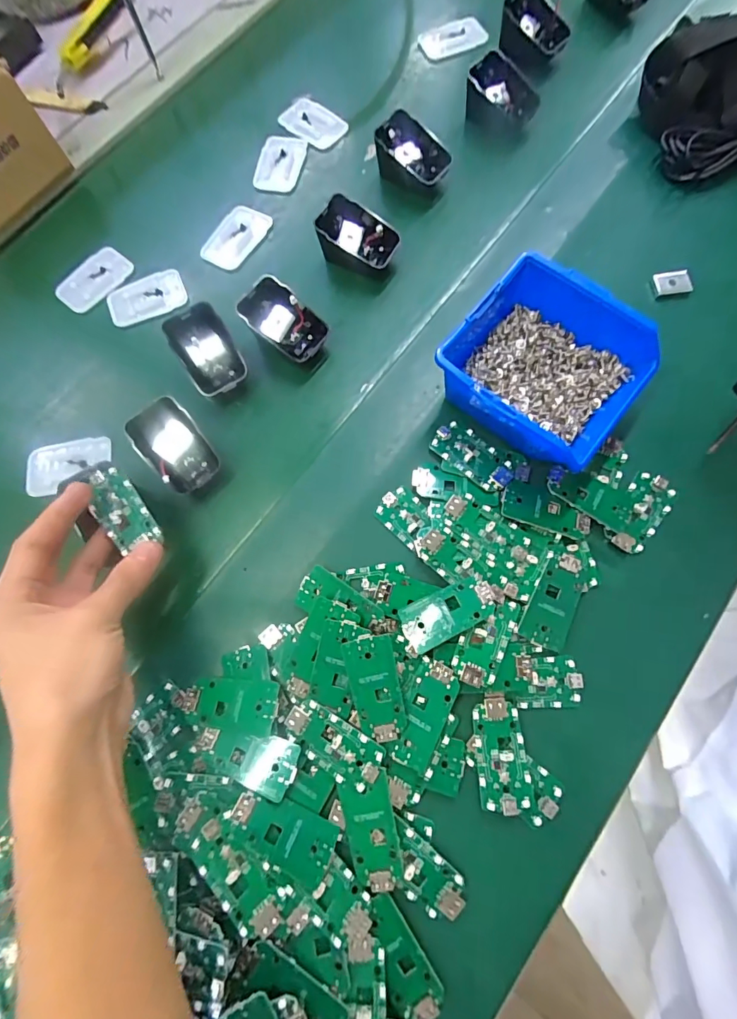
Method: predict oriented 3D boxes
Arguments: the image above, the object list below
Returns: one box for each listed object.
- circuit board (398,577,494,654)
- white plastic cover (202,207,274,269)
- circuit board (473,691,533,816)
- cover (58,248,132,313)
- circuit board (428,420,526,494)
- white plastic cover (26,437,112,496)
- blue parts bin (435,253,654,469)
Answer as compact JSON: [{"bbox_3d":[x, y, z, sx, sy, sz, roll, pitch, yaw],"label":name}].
[{"bbox_3d":[0.053,0.068,0.295,0.062,0.011,0.032,-28,73,-4],"label":"circuit board"},{"bbox_3d":[-0.124,-0.257,0.416,0.046,0.005,0.069,33,79,13],"label":"white plastic cover"},{"bbox_3d":[0.083,0.152,0.278,0.031,0.007,0.066,-6,73,3],"label":"circuit board"},{"bbox_3d":[-0.255,-0.215,0.409,0.044,0.004,0.068,38,80,14],"label":"cover"},{"bbox_3d":[0.079,-0.041,0.330,0.064,0.007,0.036,30,78,13],"label":"circuit board"},{"bbox_3d":[-0.244,-0.036,0.357,0.067,0.010,0.036,-16,73,0],"label":"white plastic cover"},{"bbox_3d":[0.123,-0.097,0.316,0.120,0.064,0.114,39,80,14],"label":"blue parts bin"}]

